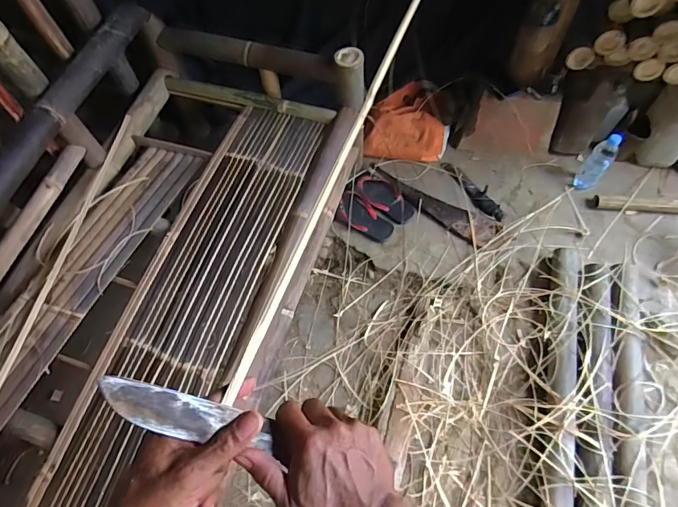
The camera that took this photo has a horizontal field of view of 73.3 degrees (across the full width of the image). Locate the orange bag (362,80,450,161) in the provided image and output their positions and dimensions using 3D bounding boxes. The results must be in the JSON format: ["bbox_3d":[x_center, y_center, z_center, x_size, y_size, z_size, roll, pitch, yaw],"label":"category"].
[{"bbox_3d":[0.228,-0.443,1.563,0.281,0.123,0.241,-1,63,3],"label":"orange bag"}]

